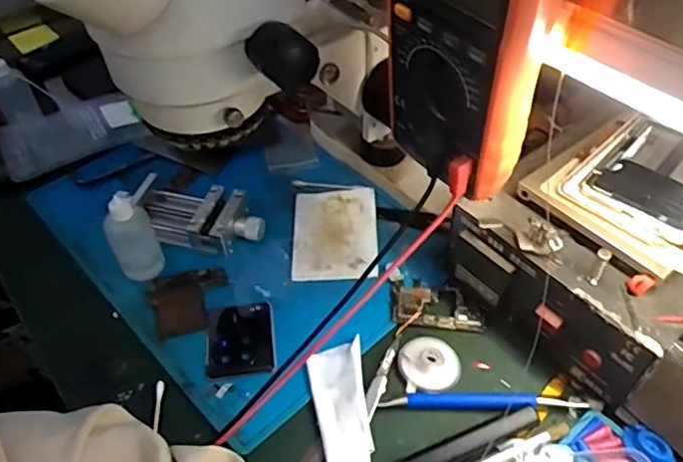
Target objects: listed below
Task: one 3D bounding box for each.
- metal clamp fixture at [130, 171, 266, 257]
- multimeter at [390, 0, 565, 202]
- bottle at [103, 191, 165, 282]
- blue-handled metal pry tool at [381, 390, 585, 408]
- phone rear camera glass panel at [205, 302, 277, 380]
[{"bbox_3d":[-0.126,-0.014,0.516,0.120,0.032,0.058,8,48,11],"label":"metal clamp fixture"},{"bbox_3d":[0.069,-0.103,0.302,0.053,0.168,0.089,-26,51,-19],"label":"multimeter"},{"bbox_3d":[-0.172,0.003,0.472,0.036,0.082,0.025,-26,51,-19],"label":"bottle"},{"bbox_3d":[0.099,0.118,0.405,0.138,0.007,0.014,1,47,4],"label":"blue-handled metal pry tool"},{"bbox_3d":[-0.079,0.084,0.450,0.051,0.007,0.062,-8,47,-4],"label":"phone rear camera glass panel"}]

